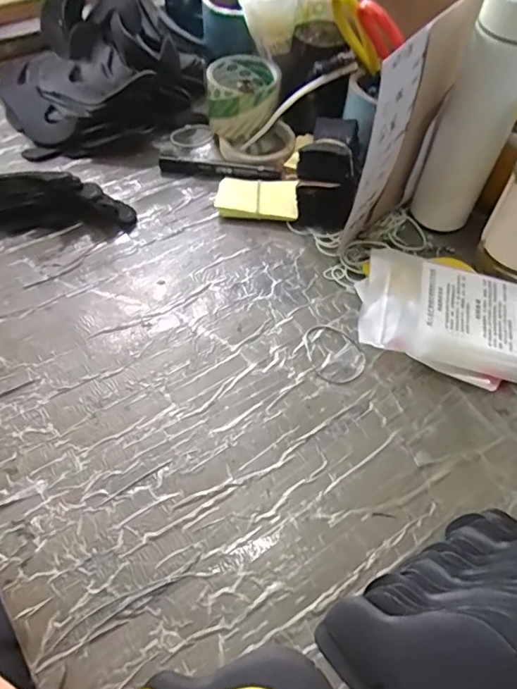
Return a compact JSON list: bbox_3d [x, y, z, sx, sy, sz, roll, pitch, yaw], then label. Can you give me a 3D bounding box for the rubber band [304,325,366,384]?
[{"bbox_3d":[0.070,0.008,0.469,0.051,0.004,0.068,-15,56,-11],"label":"rubber band"}]

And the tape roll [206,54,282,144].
[{"bbox_3d":[-0.019,-0.302,0.623,0.083,0.068,0.090,0,54,-1],"label":"tape roll"}]

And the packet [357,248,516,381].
[{"bbox_3d":[0.183,-0.022,0.466,0.177,0.041,0.107,13,55,8],"label":"packet"}]

